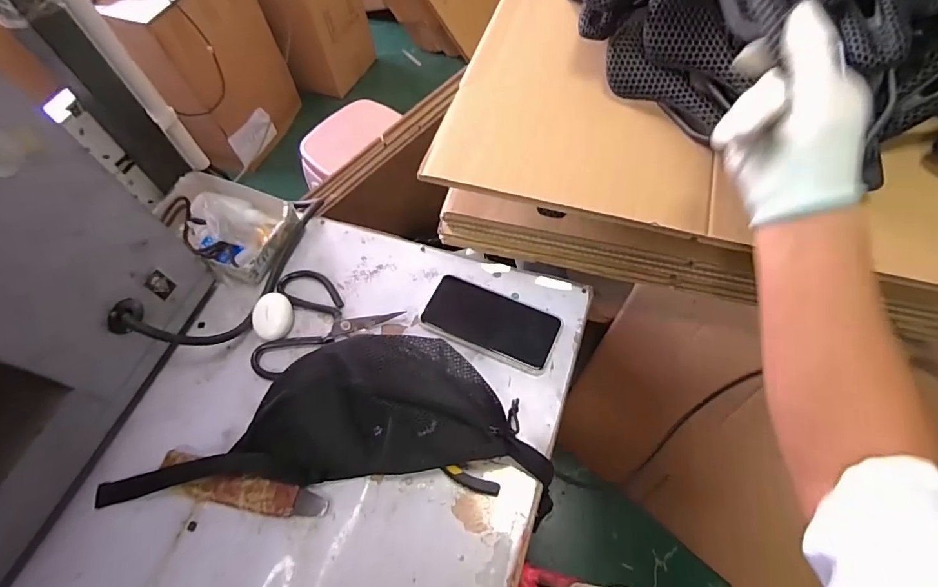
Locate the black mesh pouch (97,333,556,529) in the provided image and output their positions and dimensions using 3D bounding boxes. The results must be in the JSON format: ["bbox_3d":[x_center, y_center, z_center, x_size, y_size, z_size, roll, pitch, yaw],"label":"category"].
[{"bbox_3d":[-0.144,0.125,0.469,0.452,0.111,0.166,2,61,5],"label":"black mesh pouch"}]

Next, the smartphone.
[{"bbox_3d":[0.026,0.036,0.554,0.159,0.015,0.079,21,64,15],"label":"smartphone"}]

